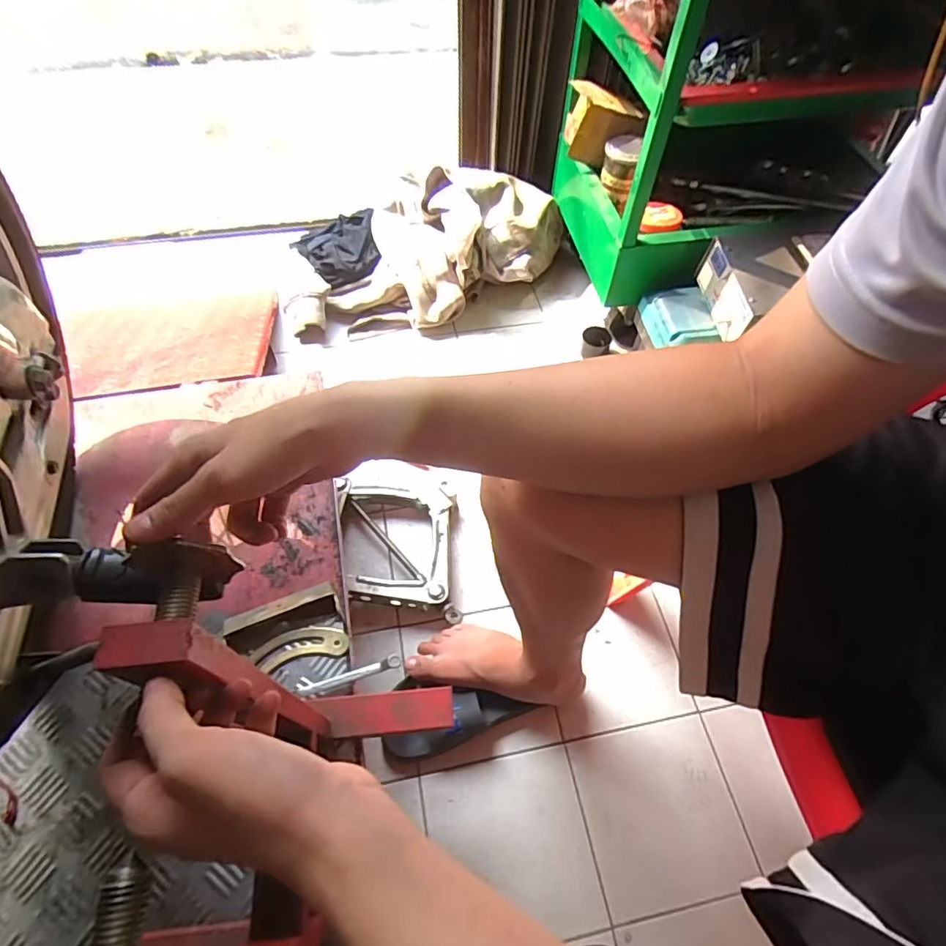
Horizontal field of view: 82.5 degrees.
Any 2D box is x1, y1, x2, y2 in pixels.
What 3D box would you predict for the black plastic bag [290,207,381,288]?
[{"bbox_3d":[-0.302,-0.504,1.194,0.179,0.052,0.226,-11,60,-8],"label":"black plastic bag"}]

